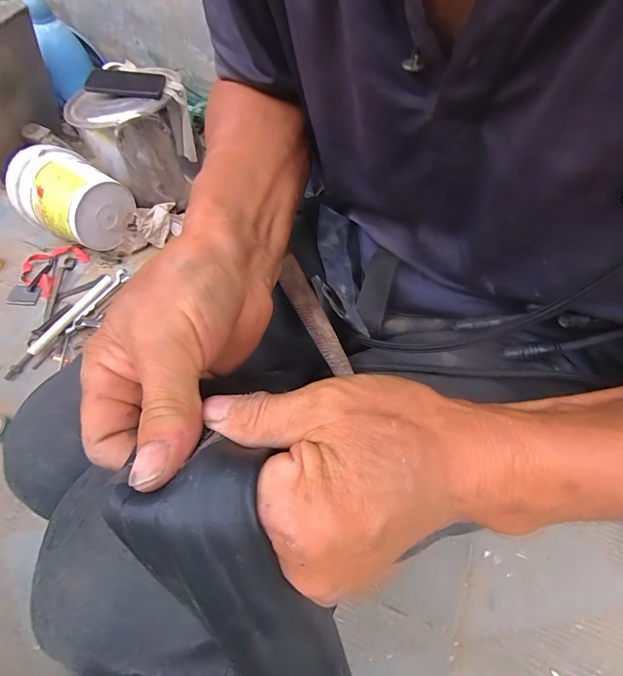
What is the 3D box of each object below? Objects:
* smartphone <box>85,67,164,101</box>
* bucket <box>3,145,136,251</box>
[{"bbox_3d":[-0.420,-0.579,0.808,0.169,0.016,0.064,1,86,-5],"label":"smartphone"},{"bbox_3d":[-0.589,-0.338,0.898,0.169,0.219,0.212,33,68,21],"label":"bucket"}]

